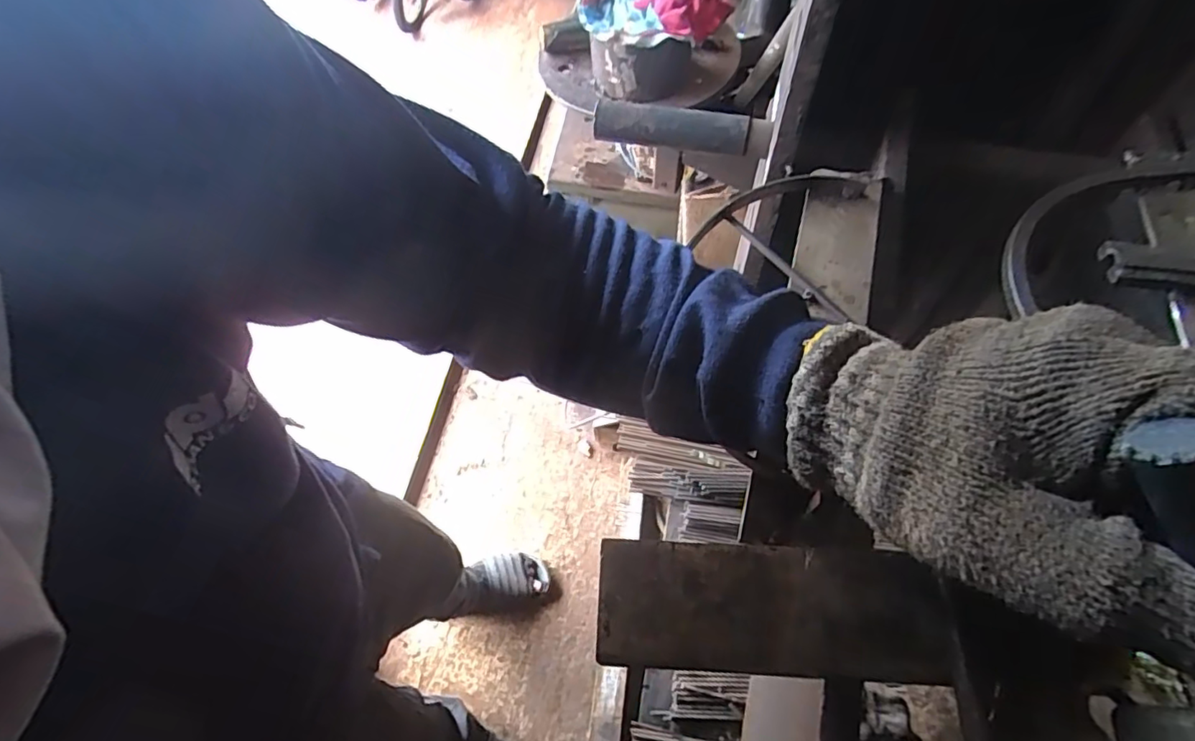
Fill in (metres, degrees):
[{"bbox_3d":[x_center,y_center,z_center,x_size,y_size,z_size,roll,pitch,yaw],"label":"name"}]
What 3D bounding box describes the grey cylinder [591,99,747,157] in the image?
[{"bbox_3d":[0.065,-0.216,0.499,0.132,0.031,0.031,9,60,8],"label":"grey cylinder"}]

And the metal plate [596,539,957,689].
[{"bbox_3d":[0.069,0.098,0.235,0.136,0.011,0.049,2,63,4],"label":"metal plate"}]

